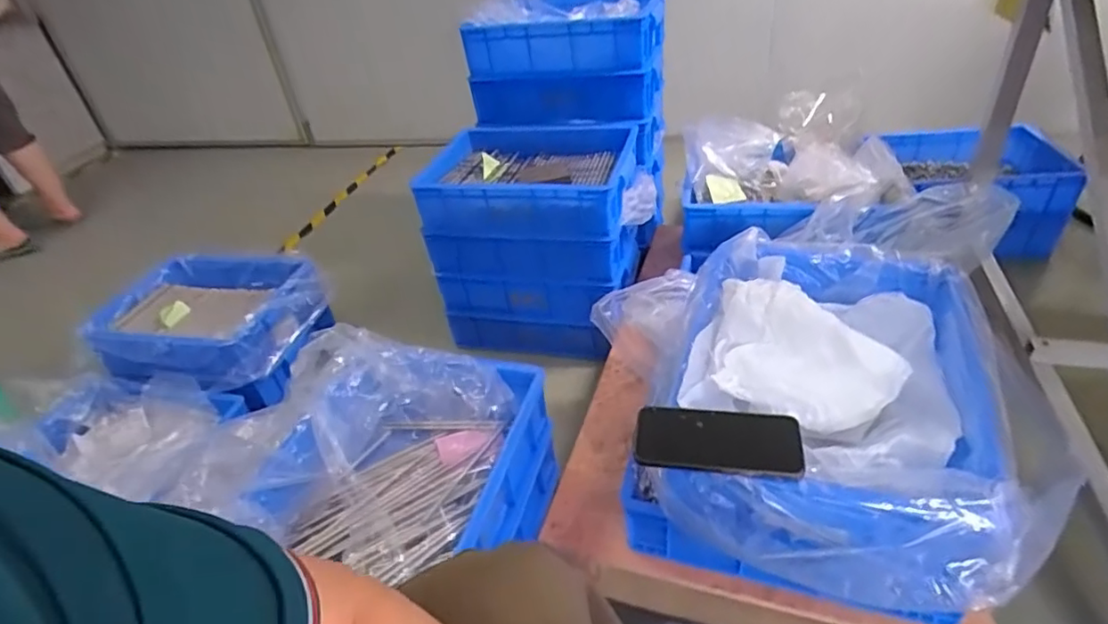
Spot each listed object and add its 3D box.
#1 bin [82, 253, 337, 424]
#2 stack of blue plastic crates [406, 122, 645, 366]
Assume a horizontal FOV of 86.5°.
[{"bbox_3d":[-0.778,0.025,1.354,0.516,0.147,0.372,12,41,25],"label":"bin"},{"bbox_3d":[-0.029,-0.155,1.274,0.390,0.396,0.269,6,38,19],"label":"stack of blue plastic crates"}]

